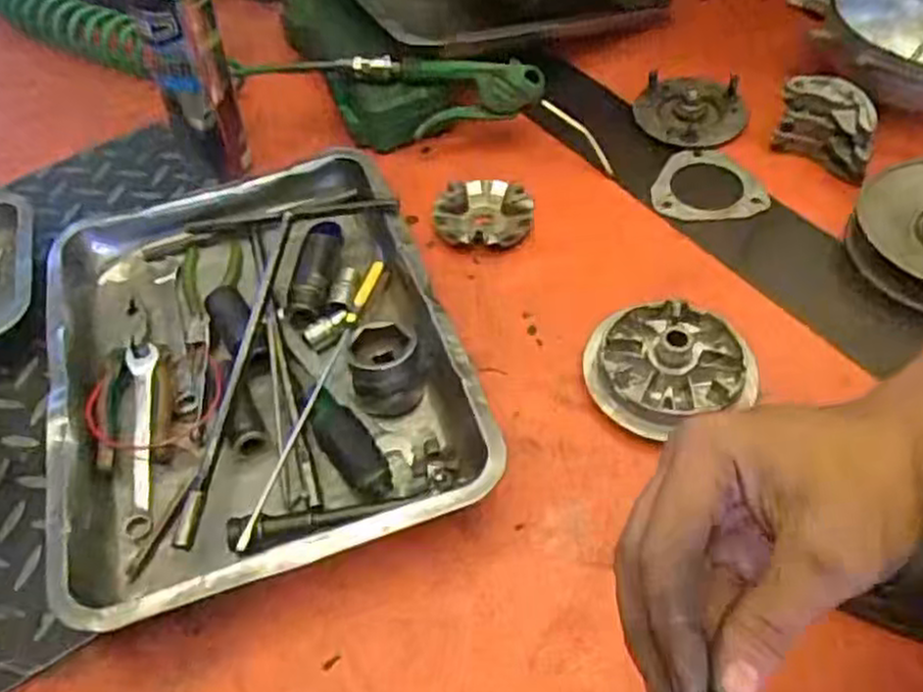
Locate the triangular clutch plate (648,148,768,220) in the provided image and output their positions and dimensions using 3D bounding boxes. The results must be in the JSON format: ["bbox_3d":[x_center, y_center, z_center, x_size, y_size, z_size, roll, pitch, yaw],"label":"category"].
[{"bbox_3d":[0.223,-0.150,0.708,0.100,0.005,0.086,-4,58,1],"label":"triangular clutch plate"}]

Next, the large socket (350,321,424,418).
[{"bbox_3d":[-0.056,0.012,0.551,0.051,0.043,0.056,-11,52,-4],"label":"large socket"}]

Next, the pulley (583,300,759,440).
[{"bbox_3d":[0.150,0.012,0.568,0.110,0.048,0.102,-2,52,3],"label":"pulley"}]

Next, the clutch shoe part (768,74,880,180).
[{"bbox_3d":[0.330,-0.197,0.694,0.089,0.066,0.041,35,62,27],"label":"clutch shoe part"}]

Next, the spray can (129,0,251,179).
[{"bbox_3d":[-0.241,-0.261,0.670,0.065,0.244,0.067,-2,52,3],"label":"spray can"}]

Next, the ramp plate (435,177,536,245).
[{"bbox_3d":[0.019,-0.118,0.686,0.084,0.017,0.072,4,53,7],"label":"ramp plate"}]

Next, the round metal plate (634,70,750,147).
[{"bbox_3d":[0.227,-0.234,0.757,0.106,0.021,0.102,-2,52,3],"label":"round metal plate"}]

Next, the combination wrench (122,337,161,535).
[{"bbox_3d":[-0.233,0.063,0.554,0.022,0.005,0.157,-2,54,-15],"label":"combination wrench"}]

